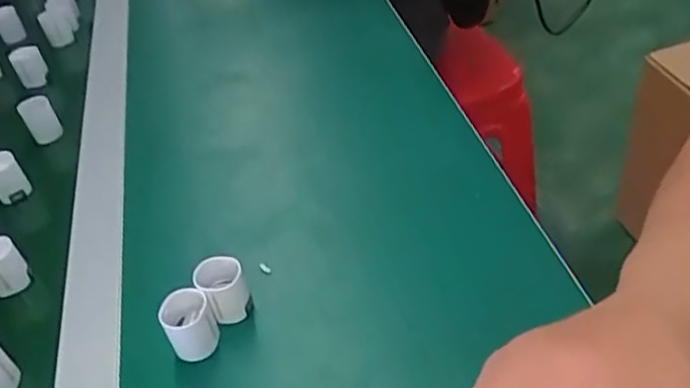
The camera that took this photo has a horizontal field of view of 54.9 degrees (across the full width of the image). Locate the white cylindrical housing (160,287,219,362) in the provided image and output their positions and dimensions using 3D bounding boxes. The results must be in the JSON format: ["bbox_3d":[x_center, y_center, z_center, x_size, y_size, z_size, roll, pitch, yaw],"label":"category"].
[{"bbox_3d":[-0.095,0.082,0.411,0.030,0.039,0.029,-3,42,3],"label":"white cylindrical housing"}]

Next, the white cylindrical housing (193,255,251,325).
[{"bbox_3d":[-0.078,0.063,0.428,0.029,0.038,0.028,-3,42,3],"label":"white cylindrical housing"}]

